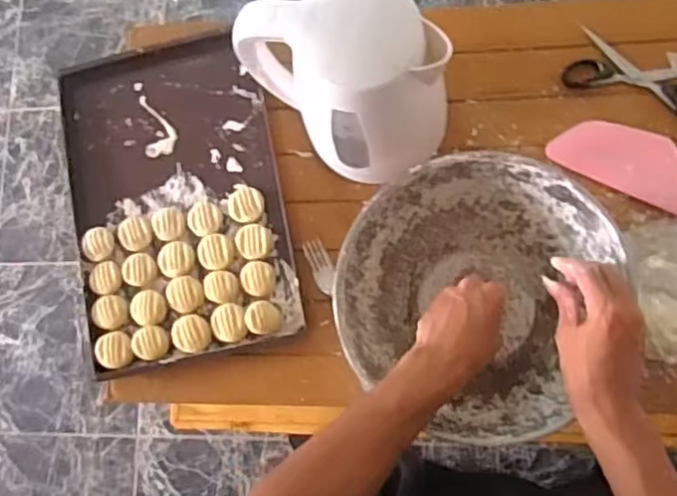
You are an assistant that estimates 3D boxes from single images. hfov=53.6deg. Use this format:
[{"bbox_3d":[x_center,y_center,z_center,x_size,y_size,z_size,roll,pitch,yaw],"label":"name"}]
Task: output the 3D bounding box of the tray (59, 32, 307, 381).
[{"bbox_3d":[-0.184,-0.057,0.764,0.236,0.020,0.355,-12,79,6],"label":"tray"}]

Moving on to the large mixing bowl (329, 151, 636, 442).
[{"bbox_3d":[0.123,0.040,0.662,0.231,0.108,0.251,-1,81,4],"label":"large mixing bowl"}]

